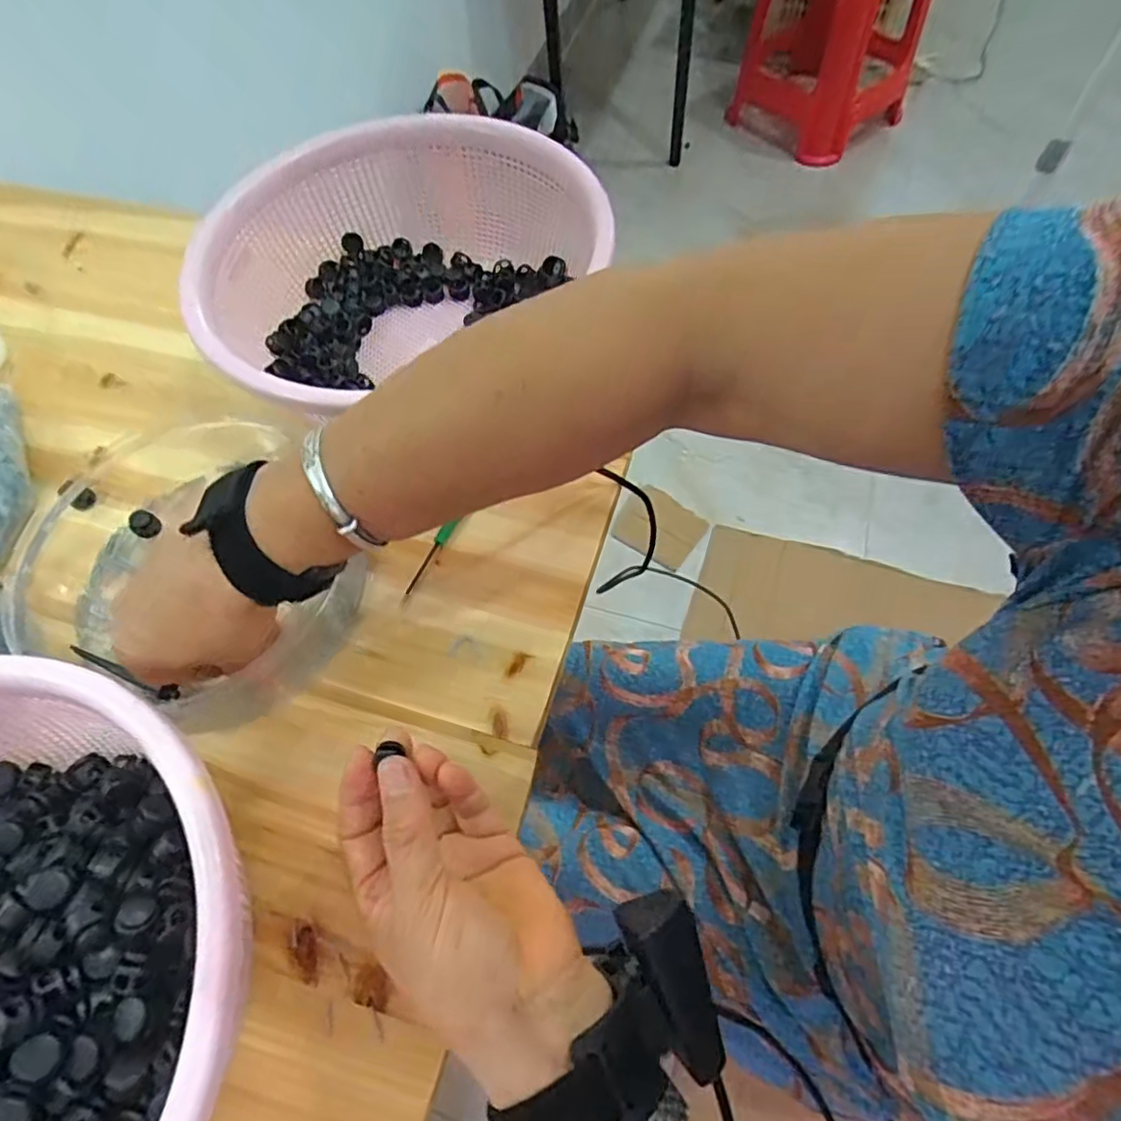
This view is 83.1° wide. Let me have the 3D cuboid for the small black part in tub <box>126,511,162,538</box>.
[{"bbox_3d":[-0.283,-0.025,0.430,0.012,0.017,0.016,29,68,17],"label":"small black part in tub"}]

